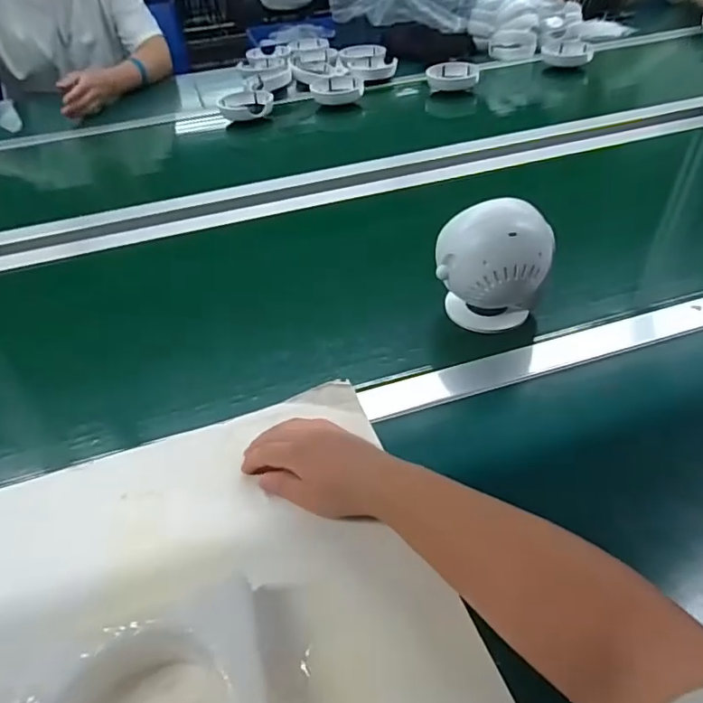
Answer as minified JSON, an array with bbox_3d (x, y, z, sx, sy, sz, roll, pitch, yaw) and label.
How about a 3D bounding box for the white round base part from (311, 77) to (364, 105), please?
[{"bbox_3d":[-0.034,-0.599,1.204,0.117,0.036,0.092,-8,43,-4],"label":"white round base part"}]

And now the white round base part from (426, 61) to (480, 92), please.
[{"bbox_3d":[0.233,-0.640,1.221,0.120,0.033,0.111,3,43,8],"label":"white round base part"}]

